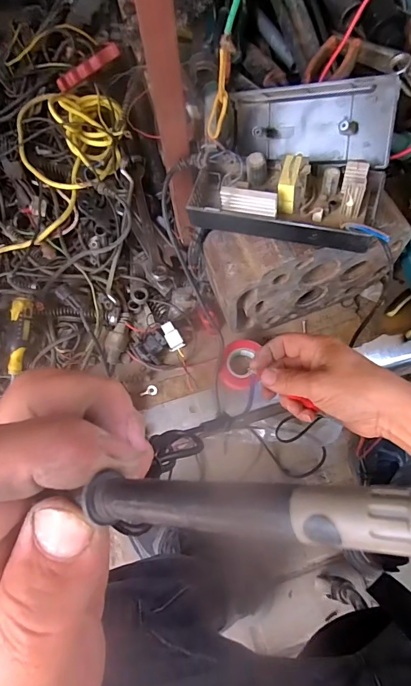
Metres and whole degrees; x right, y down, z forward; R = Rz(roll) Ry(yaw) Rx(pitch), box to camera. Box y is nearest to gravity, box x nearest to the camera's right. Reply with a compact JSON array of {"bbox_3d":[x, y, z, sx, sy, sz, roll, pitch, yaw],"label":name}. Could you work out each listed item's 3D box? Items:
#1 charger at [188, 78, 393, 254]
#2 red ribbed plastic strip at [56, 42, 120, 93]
[{"bbox_3d":[0.081,-0.166,0.388,0.172,0.090,0.151,17,71,9],"label":"charger"},{"bbox_3d":[-0.159,-0.374,0.543,0.095,0.018,0.012,-25,69,13],"label":"red ribbed plastic strip"}]

